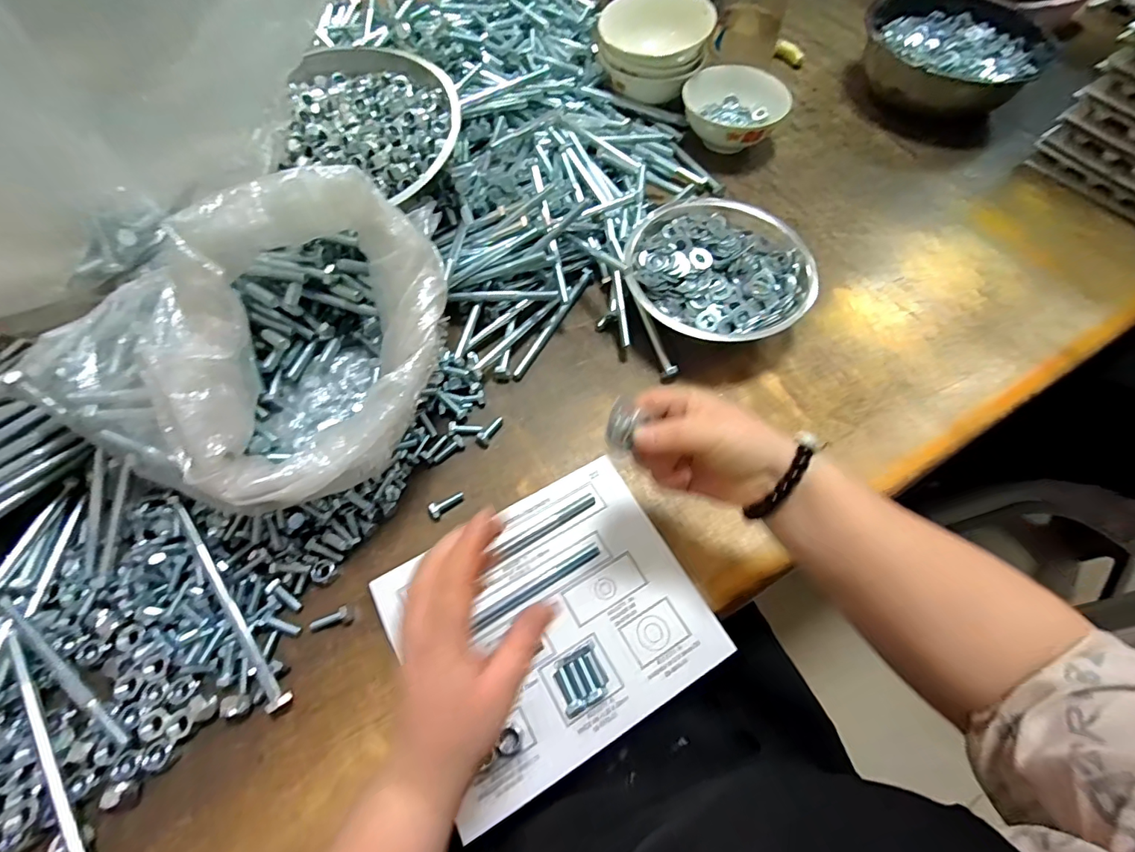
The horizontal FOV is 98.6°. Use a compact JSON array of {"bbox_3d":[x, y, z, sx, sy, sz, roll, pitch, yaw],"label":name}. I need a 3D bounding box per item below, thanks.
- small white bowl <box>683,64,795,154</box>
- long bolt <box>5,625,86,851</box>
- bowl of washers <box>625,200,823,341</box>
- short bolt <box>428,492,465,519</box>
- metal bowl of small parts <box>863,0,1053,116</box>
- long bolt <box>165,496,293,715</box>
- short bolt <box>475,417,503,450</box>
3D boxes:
[{"bbox_3d":[0.213,-0.403,0.637,0.128,0.055,0.139,0,63,-1],"label":"small white bowl"},{"bbox_3d":[-0.351,0.213,0.327,0.014,0.019,0.178,-32,68,-16],"label":"long bolt"},{"bbox_3d":[0.154,-0.153,0.509,0.187,0.057,0.186,31,66,14],"label":"bowl of washers"},{"bbox_3d":[-0.104,0.067,0.421,0.032,0.009,0.010,-28,66,-30],"label":"short bolt"},{"bbox_3d":[0.529,-0.523,0.694,0.233,0.077,0.224,23,64,10],"label":"metal bowl of small parts"},{"bbox_3d":[-0.254,0.127,0.363,0.013,0.015,0.181,-32,80,-16],"label":"long bolt"},{"bbox_3d":[-0.071,0.005,0.453,0.012,0.008,0.033,32,66,15],"label":"short bolt"}]

